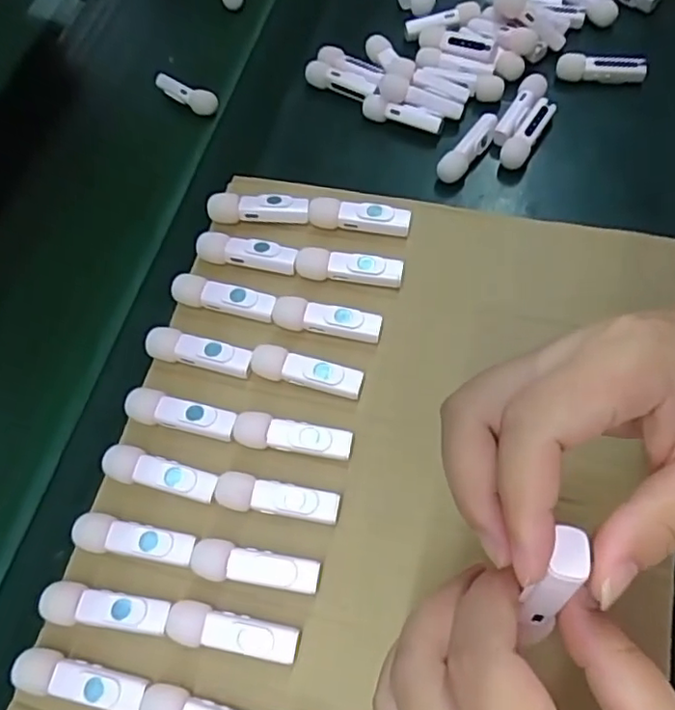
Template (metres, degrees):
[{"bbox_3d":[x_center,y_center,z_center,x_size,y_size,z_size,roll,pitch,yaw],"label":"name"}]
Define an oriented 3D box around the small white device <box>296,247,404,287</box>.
[{"bbox_3d":[0.007,-0.054,0.372,0.064,0.015,0.015,4,65,12],"label":"small white device"}]

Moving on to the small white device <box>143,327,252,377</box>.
[{"bbox_3d":[-0.080,-0.001,0.357,0.063,0.014,0.017,10,67,14],"label":"small white device"}]

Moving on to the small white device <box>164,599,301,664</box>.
[{"bbox_3d":[-0.050,0.134,0.294,0.064,0.015,0.019,5,65,12],"label":"small white device"}]

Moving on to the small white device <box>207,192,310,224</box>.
[{"bbox_3d":[-0.051,-0.095,0.396,0.065,0.012,0.014,-1,64,9],"label":"small white device"}]

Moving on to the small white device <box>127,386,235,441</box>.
[{"bbox_3d":[-0.087,0.034,0.341,0.062,0.013,0.018,10,67,14],"label":"small white device"}]

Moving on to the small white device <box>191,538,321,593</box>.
[{"bbox_3d":[-0.041,0.107,0.307,0.064,0.013,0.017,5,65,12],"label":"small white device"}]

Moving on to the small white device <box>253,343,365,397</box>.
[{"bbox_3d":[-0.018,0.010,0.347,0.065,0.014,0.017,12,67,15],"label":"small white device"}]

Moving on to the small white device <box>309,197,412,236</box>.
[{"bbox_3d":[0.014,-0.088,0.386,0.064,0.013,0.015,6,66,12],"label":"small white device"}]

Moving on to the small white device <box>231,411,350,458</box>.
[{"bbox_3d":[-0.024,0.045,0.332,0.064,0.012,0.018,7,66,13],"label":"small white device"}]

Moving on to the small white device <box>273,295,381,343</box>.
[{"bbox_3d":[-0.007,-0.021,0.360,0.064,0.016,0.016,7,66,13],"label":"small white device"}]

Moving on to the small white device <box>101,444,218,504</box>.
[{"bbox_3d":[-0.096,0.065,0.326,0.063,0.011,0.019,14,68,16],"label":"small white device"}]

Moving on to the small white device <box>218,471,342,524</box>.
[{"bbox_3d":[-0.032,0.075,0.319,0.064,0.012,0.018,5,65,12],"label":"small white device"}]

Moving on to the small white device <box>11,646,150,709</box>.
[{"bbox_3d":[-0.121,0.156,0.291,0.064,0.016,0.017,7,66,13],"label":"small white device"}]

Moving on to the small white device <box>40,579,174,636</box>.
[{"bbox_3d":[-0.115,0.127,0.301,0.063,0.014,0.018,6,66,12],"label":"small white device"}]

